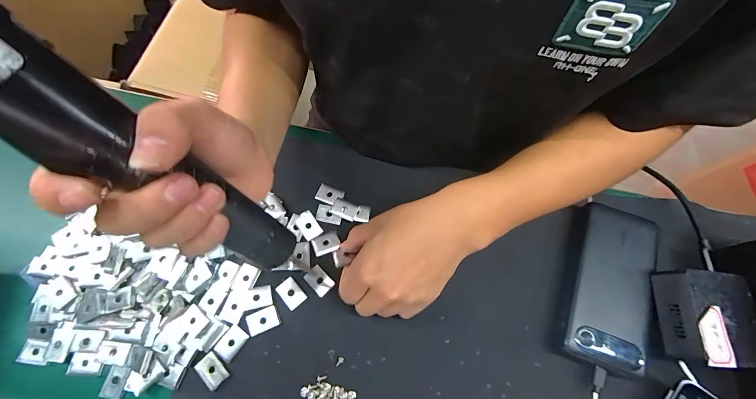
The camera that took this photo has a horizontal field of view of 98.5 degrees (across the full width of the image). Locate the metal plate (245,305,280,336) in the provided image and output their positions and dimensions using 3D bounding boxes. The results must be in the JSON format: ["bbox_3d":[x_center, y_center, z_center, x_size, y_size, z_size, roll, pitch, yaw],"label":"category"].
[{"bbox_3d":[-0.111,0.116,0.313,0.030,0.004,0.020,-21,70,-9],"label":"metal plate"}]

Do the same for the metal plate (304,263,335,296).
[{"bbox_3d":[-0.060,0.081,0.327,0.028,0.004,0.019,43,74,14],"label":"metal plate"}]

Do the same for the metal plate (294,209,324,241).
[{"bbox_3d":[-0.074,0.027,0.346,0.020,0.004,0.030,-34,77,-18],"label":"metal plate"}]

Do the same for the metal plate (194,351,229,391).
[{"bbox_3d":[-0.152,0.156,0.297,0.029,0.004,0.020,42,74,14],"label":"metal plate"}]

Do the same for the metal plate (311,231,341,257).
[{"bbox_3d":[-0.054,0.046,0.339,0.028,0.004,0.019,-22,71,-9],"label":"metal plate"}]

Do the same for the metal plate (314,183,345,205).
[{"bbox_3d":[-0.054,-0.005,0.363,0.028,0.004,0.020,18,70,6],"label":"metal plate"}]

